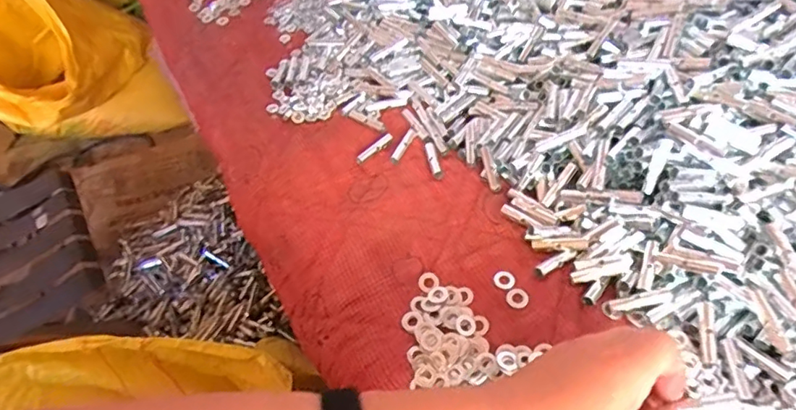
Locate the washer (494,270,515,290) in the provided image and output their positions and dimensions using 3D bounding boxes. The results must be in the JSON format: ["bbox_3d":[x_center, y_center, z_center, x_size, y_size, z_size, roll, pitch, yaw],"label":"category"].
[{"bbox_3d":[0.083,0.058,0.421,0.016,0.004,0.015,-2,51,3],"label":"washer"}]

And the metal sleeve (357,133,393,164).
[{"bbox_3d":[-0.023,-0.055,0.531,0.045,0.005,0.009,-39,58,-23],"label":"metal sleeve"}]

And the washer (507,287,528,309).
[{"bbox_3d":[0.091,0.071,0.413,0.016,0.004,0.015,-2,51,3],"label":"washer"}]

